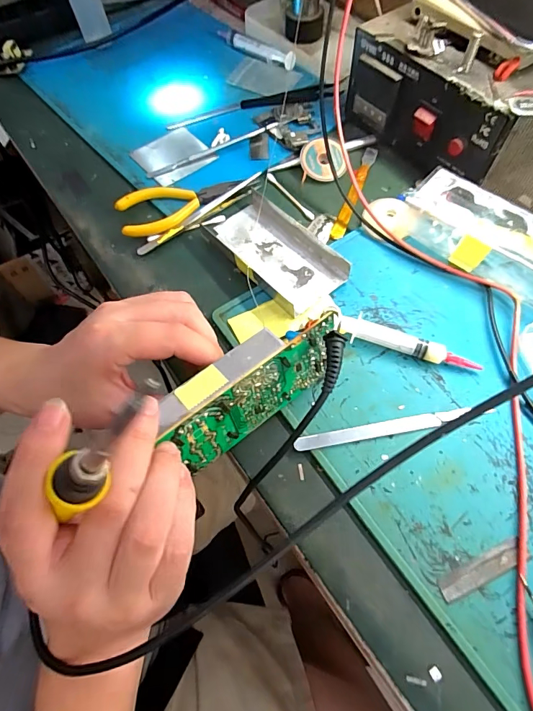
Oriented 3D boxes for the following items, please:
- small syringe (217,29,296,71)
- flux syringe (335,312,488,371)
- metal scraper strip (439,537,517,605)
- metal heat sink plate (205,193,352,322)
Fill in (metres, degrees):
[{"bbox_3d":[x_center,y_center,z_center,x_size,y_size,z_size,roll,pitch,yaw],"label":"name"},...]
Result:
[{"bbox_3d":[-0.017,-0.363,0.475,0.120,0.015,0.020,36,71,20],"label":"small syringe"},{"bbox_3d":[0.099,-0.008,0.290,0.103,0.015,0.012,16,65,12],"label":"flux syringe"},{"bbox_3d":[0.122,0.122,0.226,0.053,0.004,0.013,-24,64,-8],"label":"metal scraper strip"},{"bbox_3d":[0.005,-0.091,0.337,0.068,0.018,0.126,-41,67,-16],"label":"metal heat sink plate"}]

